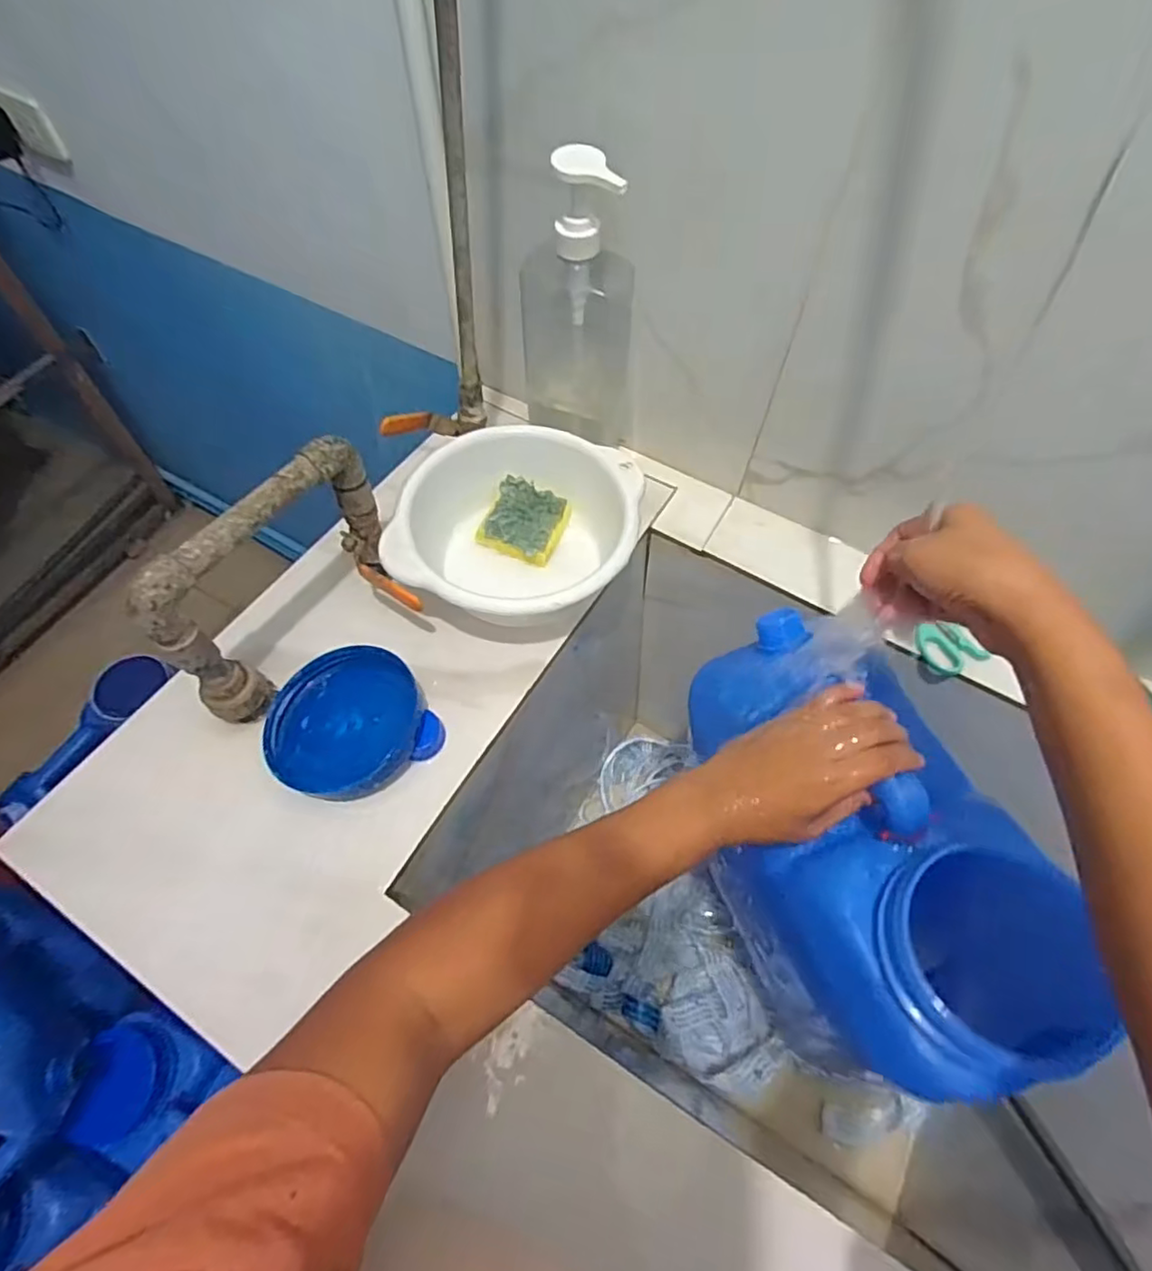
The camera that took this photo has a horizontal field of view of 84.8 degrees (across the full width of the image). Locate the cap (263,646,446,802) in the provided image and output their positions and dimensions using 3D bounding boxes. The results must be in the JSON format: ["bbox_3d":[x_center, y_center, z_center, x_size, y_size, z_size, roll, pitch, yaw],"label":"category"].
[{"bbox_3d":[-0.183,0.072,0.510,0.119,0.038,0.121,1,60,-1],"label":"cap"}]

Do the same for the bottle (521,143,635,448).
[{"bbox_3d":[-0.002,-0.282,0.558,0.106,0.255,0.082,0,60,-1],"label":"bottle"}]

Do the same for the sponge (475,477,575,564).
[{"bbox_3d":[-0.050,-0.109,0.607,0.074,0.034,0.072,19,61,10],"label":"sponge"}]

